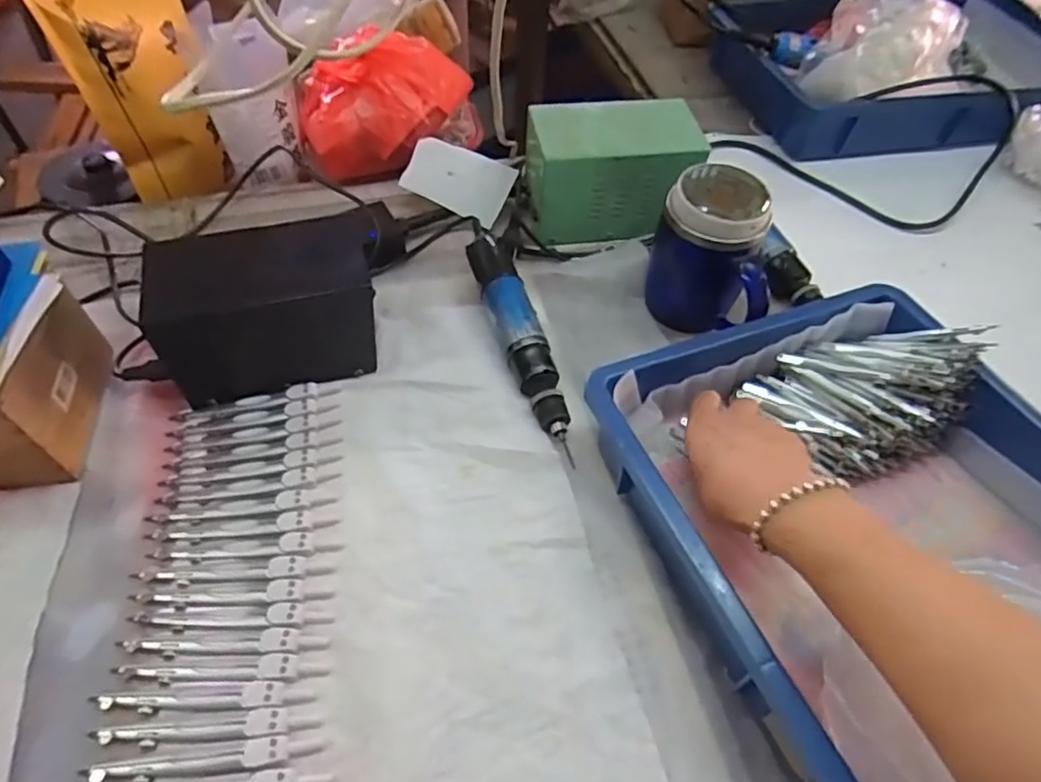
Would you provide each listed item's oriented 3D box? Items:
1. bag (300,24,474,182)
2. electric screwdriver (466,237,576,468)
[{"bbox_3d":[-0.141,-0.305,0.659,0.175,0.110,0.098,-13,54,-12],"label":"bag"},{"bbox_3d":[0.001,-0.053,0.530,0.044,0.037,0.251,-13,54,-12],"label":"electric screwdriver"}]

